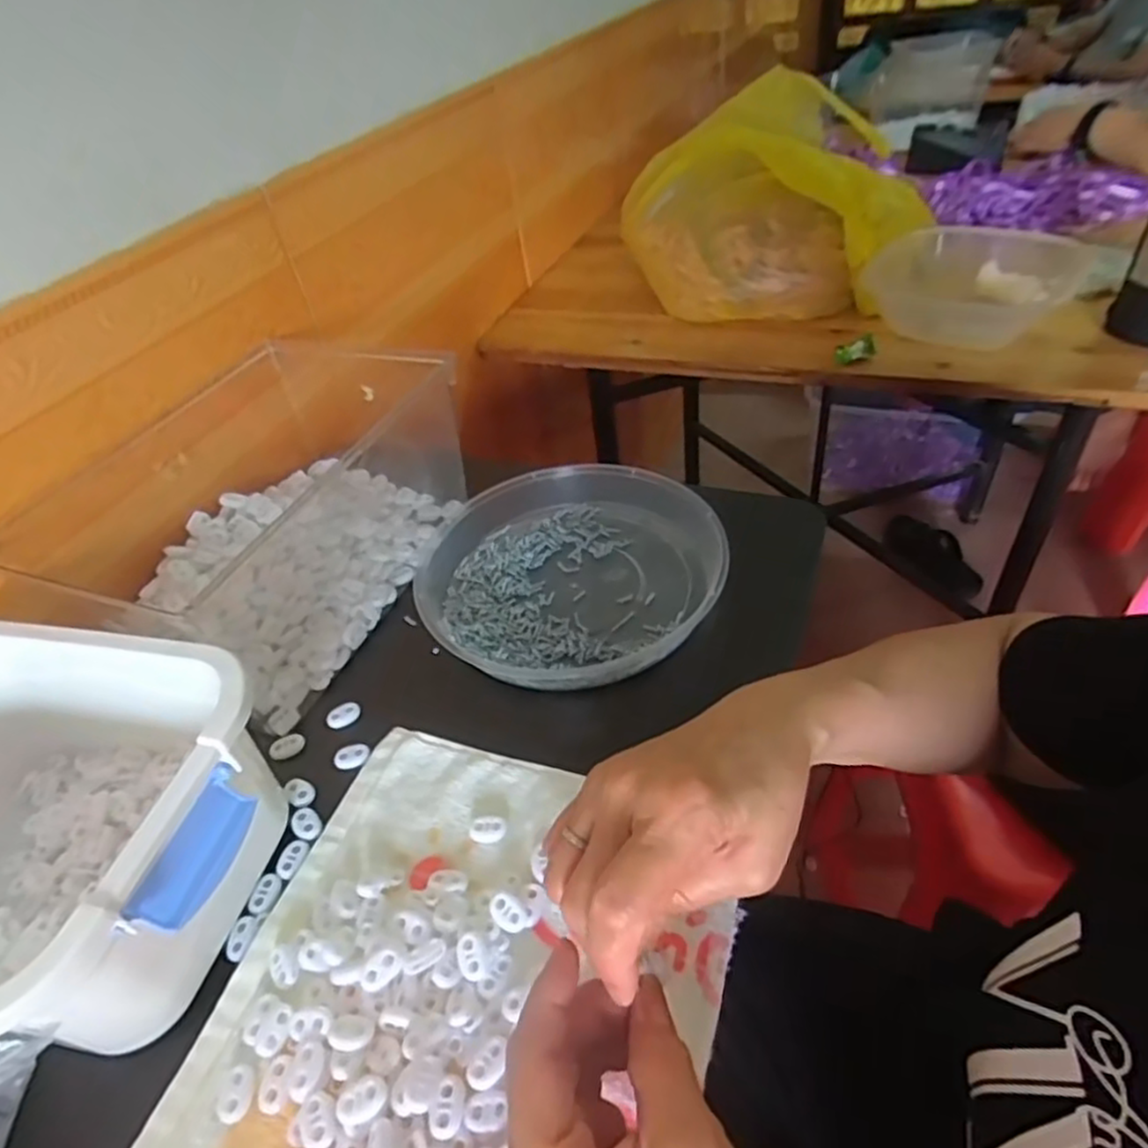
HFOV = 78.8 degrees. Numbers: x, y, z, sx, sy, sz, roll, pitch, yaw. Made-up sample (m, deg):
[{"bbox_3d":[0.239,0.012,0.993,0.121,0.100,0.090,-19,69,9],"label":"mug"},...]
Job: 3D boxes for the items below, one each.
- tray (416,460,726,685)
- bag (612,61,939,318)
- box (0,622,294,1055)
[{"bbox_3d":[-0.004,-0.007,0.547,0.228,0.044,0.222,-3,40,2],"label":"tray"},{"bbox_3d":[0.247,-0.455,0.862,0.358,0.239,0.207,-4,43,6],"label":"bag"},{"bbox_3d":[-0.294,0.137,0.375,0.255,0.107,0.189,4,45,16],"label":"box"}]

